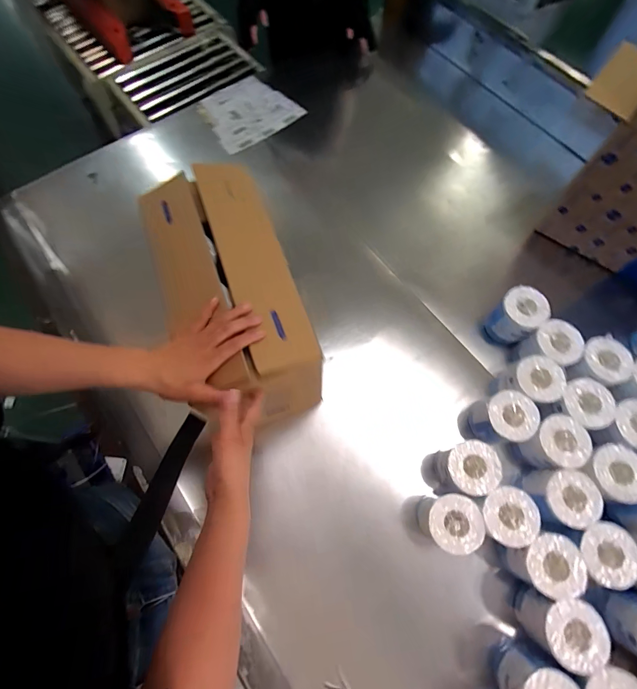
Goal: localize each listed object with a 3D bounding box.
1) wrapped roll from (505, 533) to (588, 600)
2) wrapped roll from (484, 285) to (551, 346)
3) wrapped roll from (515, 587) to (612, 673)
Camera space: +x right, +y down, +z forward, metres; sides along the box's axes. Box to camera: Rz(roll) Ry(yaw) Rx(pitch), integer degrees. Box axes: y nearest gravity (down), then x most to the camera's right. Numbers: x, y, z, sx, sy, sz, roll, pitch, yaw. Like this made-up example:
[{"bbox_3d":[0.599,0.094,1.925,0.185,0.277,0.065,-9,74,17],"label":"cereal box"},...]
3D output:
[{"bbox_3d":[0.404,0.391,0.632,0.097,0.101,0.094,0,70,1],"label":"wrapped roll"},{"bbox_3d":[0.458,-0.059,0.819,0.097,0.128,0.104,0,70,1],"label":"wrapped roll"},{"bbox_3d":[0.417,0.487,0.603,0.097,0.116,0.096,0,70,1],"label":"wrapped roll"}]

